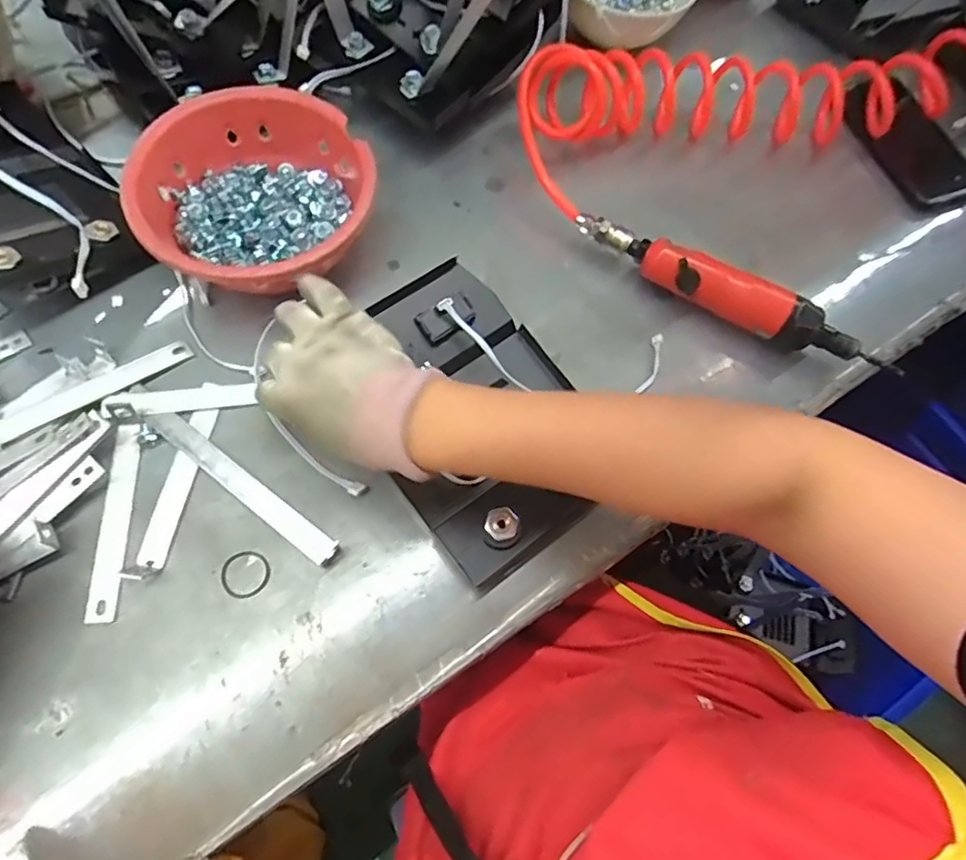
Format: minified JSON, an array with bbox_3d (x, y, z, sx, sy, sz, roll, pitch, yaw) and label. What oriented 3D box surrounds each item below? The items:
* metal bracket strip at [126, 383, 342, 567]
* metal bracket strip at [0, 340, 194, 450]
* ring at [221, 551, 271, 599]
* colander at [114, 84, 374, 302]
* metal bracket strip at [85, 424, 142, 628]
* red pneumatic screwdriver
[{"bbox_3d":[-0.180,0.030,0.427,0.194,0.016,0.019,36,70,9],"label":"metal bracket strip"},{"bbox_3d":[-0.281,-0.030,0.440,0.137,0.005,0.023,-35,69,-25],"label":"metal bracket strip"},{"bbox_3d":[-0.160,0.097,0.406,0.031,0.005,0.031,2,68,-4],"label":"ring"},{"bbox_3d":[-0.168,-0.173,0.472,0.167,0.077,0.170,2,68,-4],"label":"colander"},{"bbox_3d":[-0.251,0.060,0.413,0.019,0.004,0.135,-1,68,-6],"label":"metal bracket strip"},{"bbox_3d":[0.197,-0.108,0.489,0.258,0.044,0.032,30,69,7],"label":"red pneumatic screwdriver"}]

